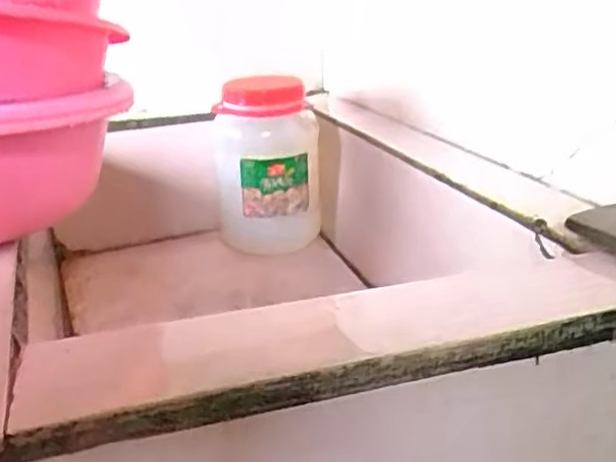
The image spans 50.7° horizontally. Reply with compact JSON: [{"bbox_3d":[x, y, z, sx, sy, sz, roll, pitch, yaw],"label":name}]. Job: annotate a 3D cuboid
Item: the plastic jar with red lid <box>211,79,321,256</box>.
[{"bbox_3d":[-0.071,-0.117,1.136,0.175,0.280,0.194,-3,21,2],"label":"plastic jar with red lid"}]

